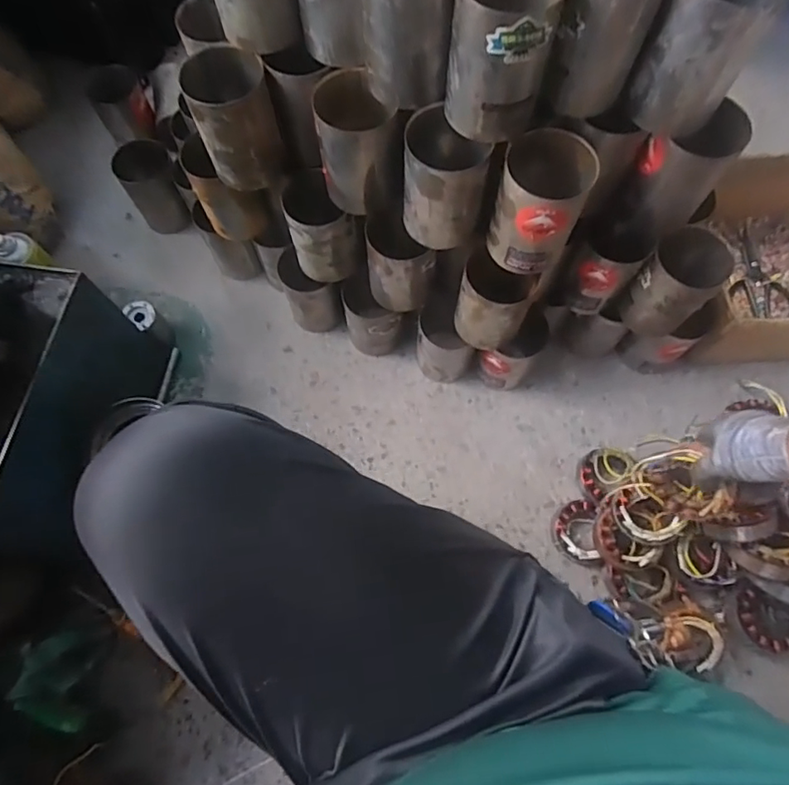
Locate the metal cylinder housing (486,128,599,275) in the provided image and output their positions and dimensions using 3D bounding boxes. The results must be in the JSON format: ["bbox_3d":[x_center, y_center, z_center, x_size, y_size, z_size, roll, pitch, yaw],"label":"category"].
[{"bbox_3d":[0.158,-0.206,0.595,0.091,0.115,0.094,21,72,8],"label":"metal cylinder housing"}]

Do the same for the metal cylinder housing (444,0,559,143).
[{"bbox_3d":[0.098,-0.316,0.498,0.087,0.130,0.093,21,72,8],"label":"metal cylinder housing"}]

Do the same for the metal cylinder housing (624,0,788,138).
[{"bbox_3d":[0.289,-0.330,0.505,0.090,0.127,0.093,30,73,11],"label":"metal cylinder housing"}]

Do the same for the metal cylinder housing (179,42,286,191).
[{"bbox_3d":[-0.189,-0.324,0.652,0.090,0.131,0.096,-17,71,-5],"label":"metal cylinder housing"}]

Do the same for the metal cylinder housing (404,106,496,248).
[{"bbox_3d":[0.056,-0.239,0.612,0.090,0.119,0.087,7,70,3],"label":"metal cylinder housing"}]

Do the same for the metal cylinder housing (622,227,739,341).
[{"bbox_3d":[0.371,-0.144,0.717,0.088,0.126,0.098,39,75,13],"label":"metal cylinder housing"}]

